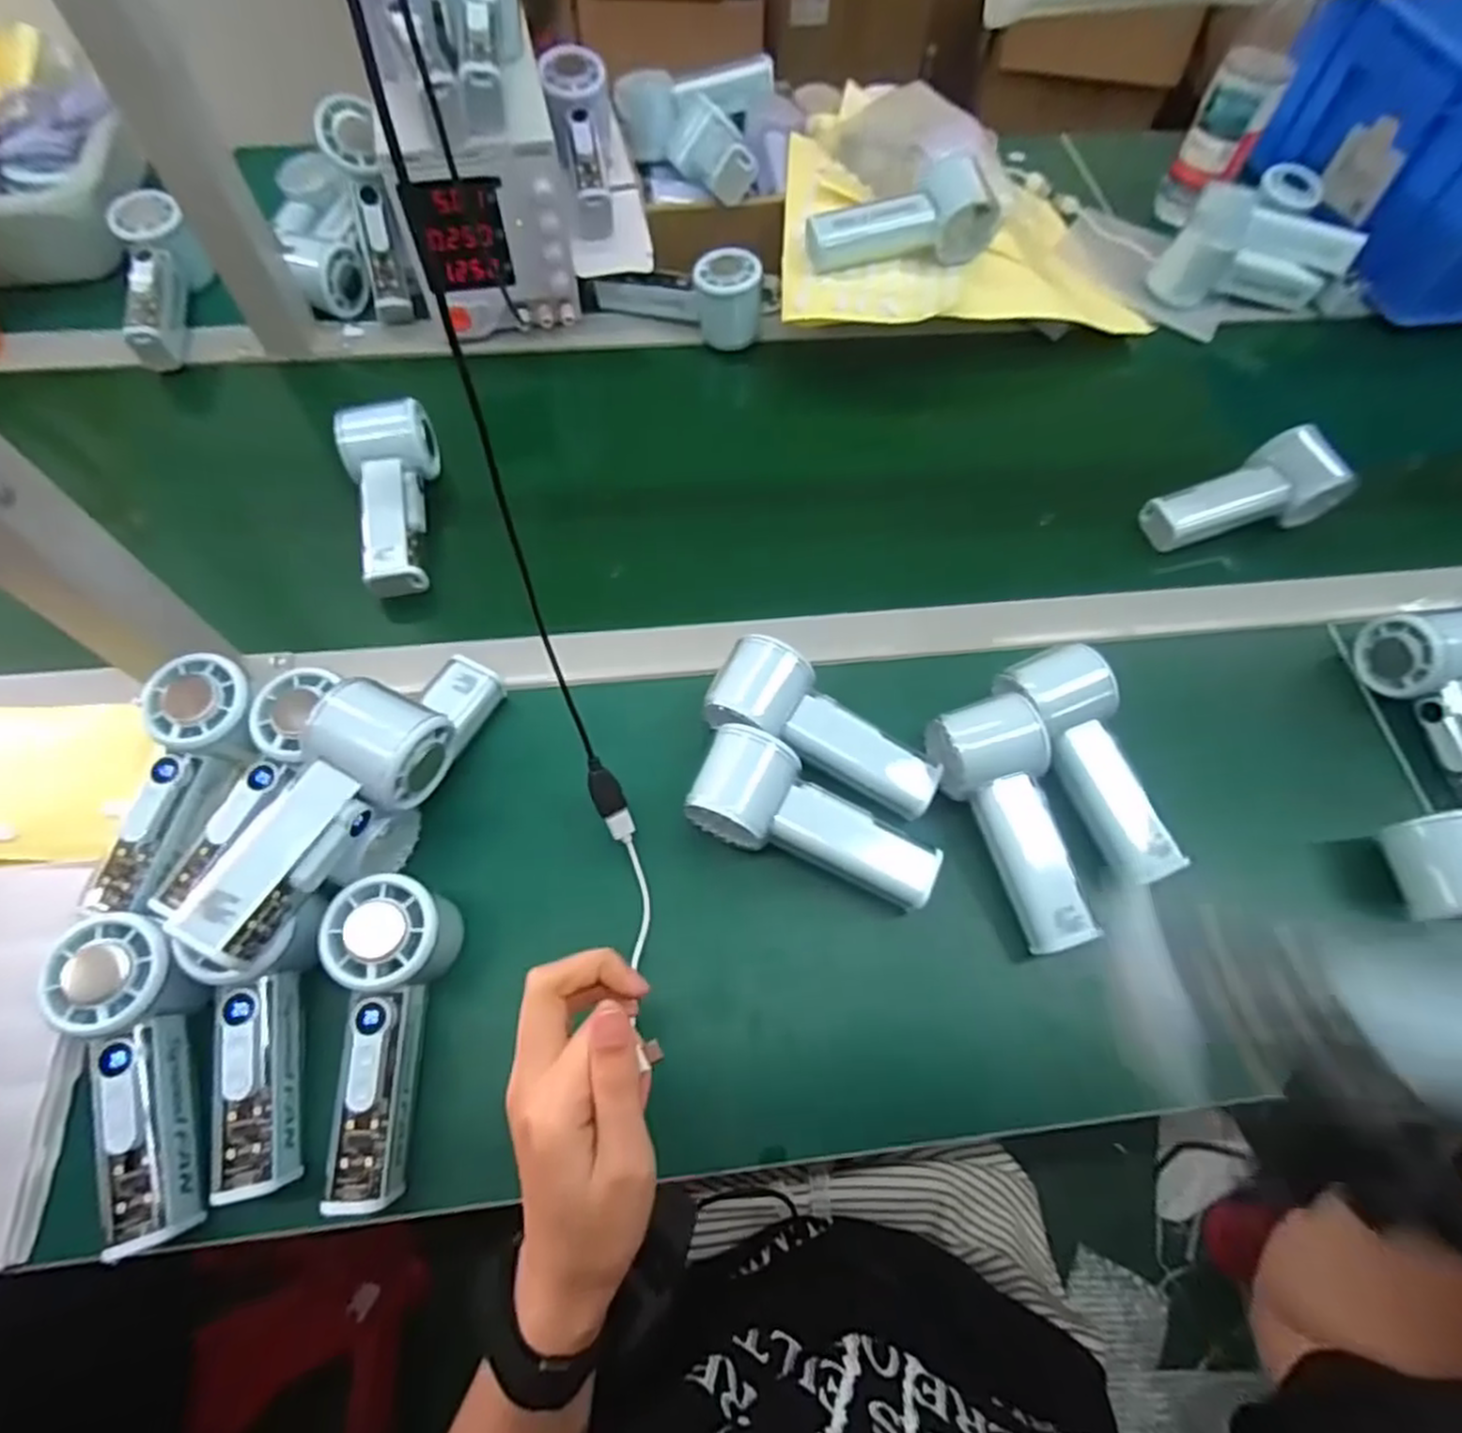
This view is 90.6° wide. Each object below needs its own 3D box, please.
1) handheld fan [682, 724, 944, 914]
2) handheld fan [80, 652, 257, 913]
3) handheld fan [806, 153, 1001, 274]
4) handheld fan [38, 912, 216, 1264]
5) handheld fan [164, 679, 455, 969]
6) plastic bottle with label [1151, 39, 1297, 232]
[{"bbox_3d":[0.052,0.061,0.430,0.150,0.050,0.061,20,65,7],"label":"handheld fan"},{"bbox_3d":[-0.311,0.039,0.412,0.052,0.034,0.143,15,81,3],"label":"handheld fan"},{"bbox_3d":[0.137,-0.412,0.597,0.152,0.047,0.073,-14,66,-9],"label":"handheld fan"},{"bbox_3d":[-0.289,0.173,0.350,0.054,0.048,0.149,-14,66,-9],"label":"handheld fan"},{"bbox_3d":[-0.212,0.049,0.371,0.055,0.047,0.146,28,67,11],"label":"handheld fan"},{"bbox_3d":[0.483,-0.571,0.720,0.065,0.126,0.075,27,66,11],"label":"plastic bottle with label"}]

